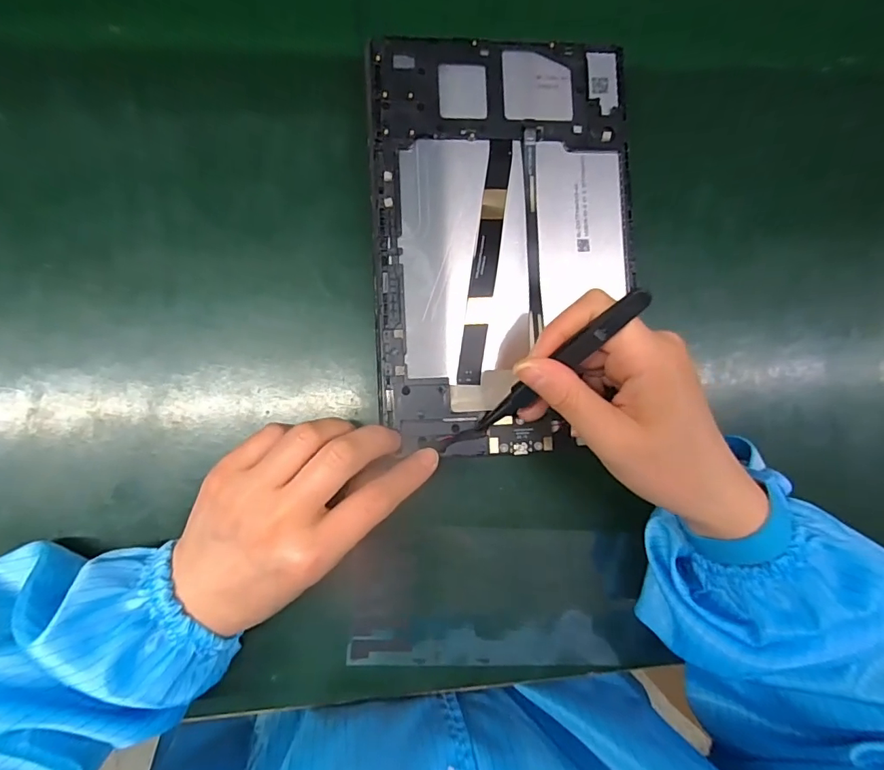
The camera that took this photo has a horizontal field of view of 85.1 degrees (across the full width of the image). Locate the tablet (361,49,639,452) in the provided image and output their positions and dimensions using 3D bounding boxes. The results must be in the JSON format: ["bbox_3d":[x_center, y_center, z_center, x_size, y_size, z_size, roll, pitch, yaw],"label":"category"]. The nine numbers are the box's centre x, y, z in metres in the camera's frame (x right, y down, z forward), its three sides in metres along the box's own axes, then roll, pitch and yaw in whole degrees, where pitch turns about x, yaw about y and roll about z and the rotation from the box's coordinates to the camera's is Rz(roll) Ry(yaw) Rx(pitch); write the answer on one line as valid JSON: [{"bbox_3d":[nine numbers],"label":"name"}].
[{"bbox_3d":[0.037,-0.083,0.281,0.150,0.009,0.238,-2,89,-7],"label":"tablet"}]

